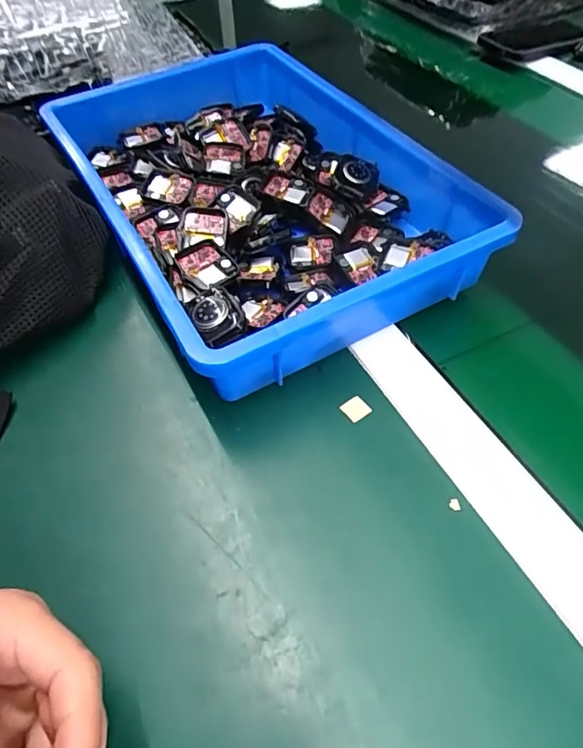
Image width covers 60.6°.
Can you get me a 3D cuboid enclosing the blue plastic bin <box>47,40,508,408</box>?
[{"bbox_3d":[-0.035,-0.162,0.432,0.251,0.069,0.374,-26,57,-17],"label":"blue plastic bin"}]

